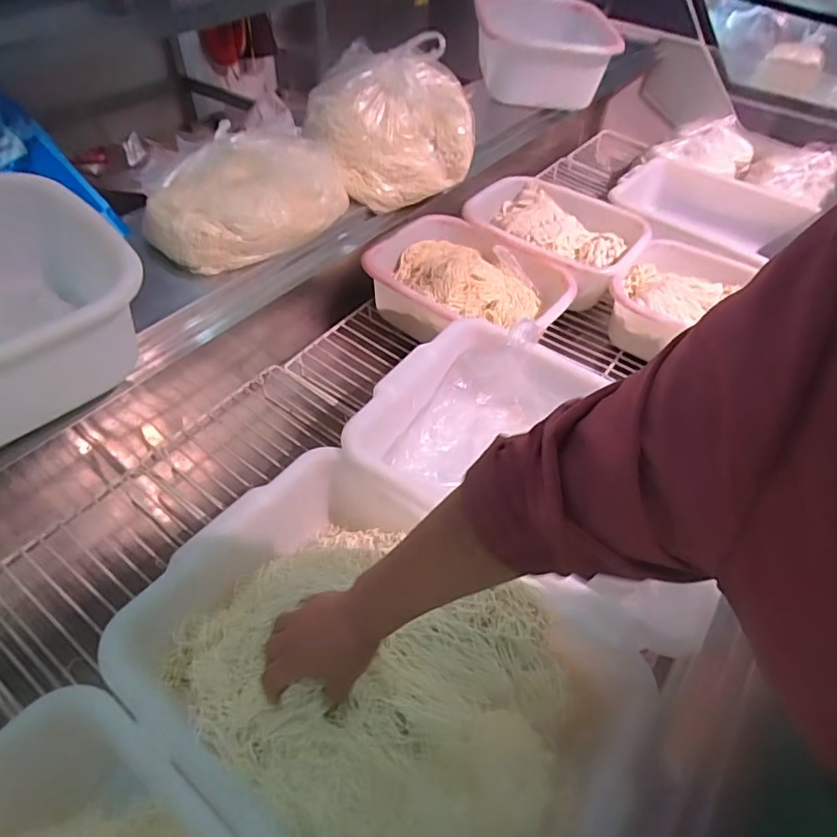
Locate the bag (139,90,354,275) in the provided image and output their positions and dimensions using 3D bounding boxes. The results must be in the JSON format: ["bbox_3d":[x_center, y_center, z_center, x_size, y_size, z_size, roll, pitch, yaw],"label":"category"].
[{"bbox_3d":[-0.228,-0.323,0.764,0.302,0.107,0.171,-33,58,-29],"label":"bag"}]

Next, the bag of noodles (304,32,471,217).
[{"bbox_3d":[-0.043,-0.473,0.891,0.273,0.174,0.195,-1,48,-5],"label":"bag of noodles"}]

